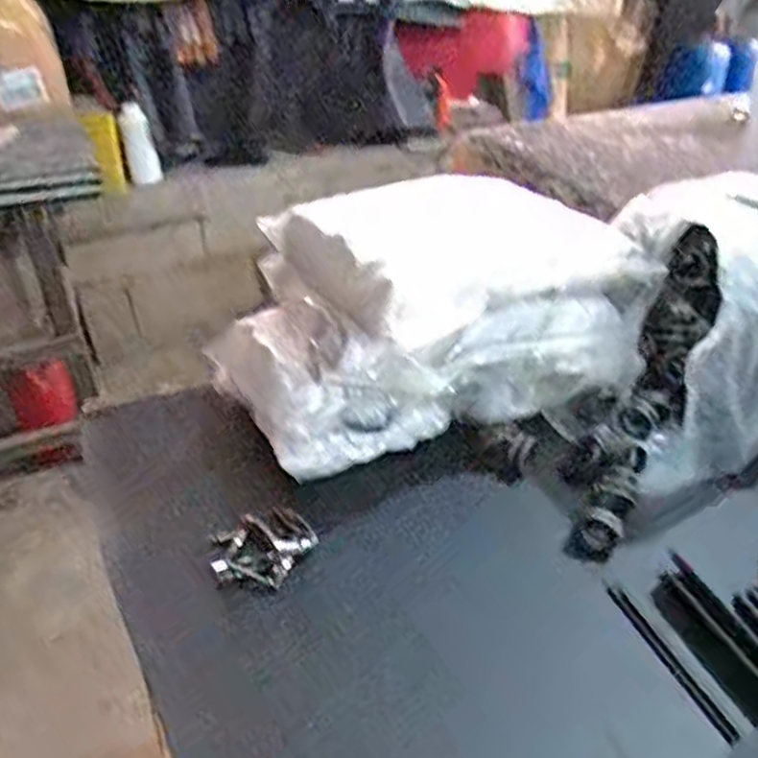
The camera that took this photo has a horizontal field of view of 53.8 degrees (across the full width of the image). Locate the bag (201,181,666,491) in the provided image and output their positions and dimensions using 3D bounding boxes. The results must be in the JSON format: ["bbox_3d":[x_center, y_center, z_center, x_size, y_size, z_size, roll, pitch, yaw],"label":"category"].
[{"bbox_3d":[0.044,-0.048,0.662,0.340,0.198,0.205,-15,35,-20],"label":"bag"}]

